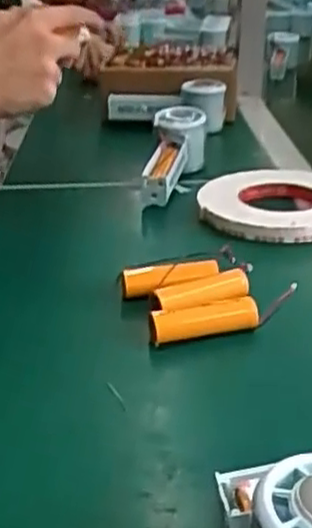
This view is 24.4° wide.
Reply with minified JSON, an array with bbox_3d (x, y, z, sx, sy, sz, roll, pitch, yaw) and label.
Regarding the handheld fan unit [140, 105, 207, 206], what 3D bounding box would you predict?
[{"bbox_3d":[0.019,-0.108,0.736,0.060,0.072,0.141,1,26,4],"label":"handheld fan unit"}]

